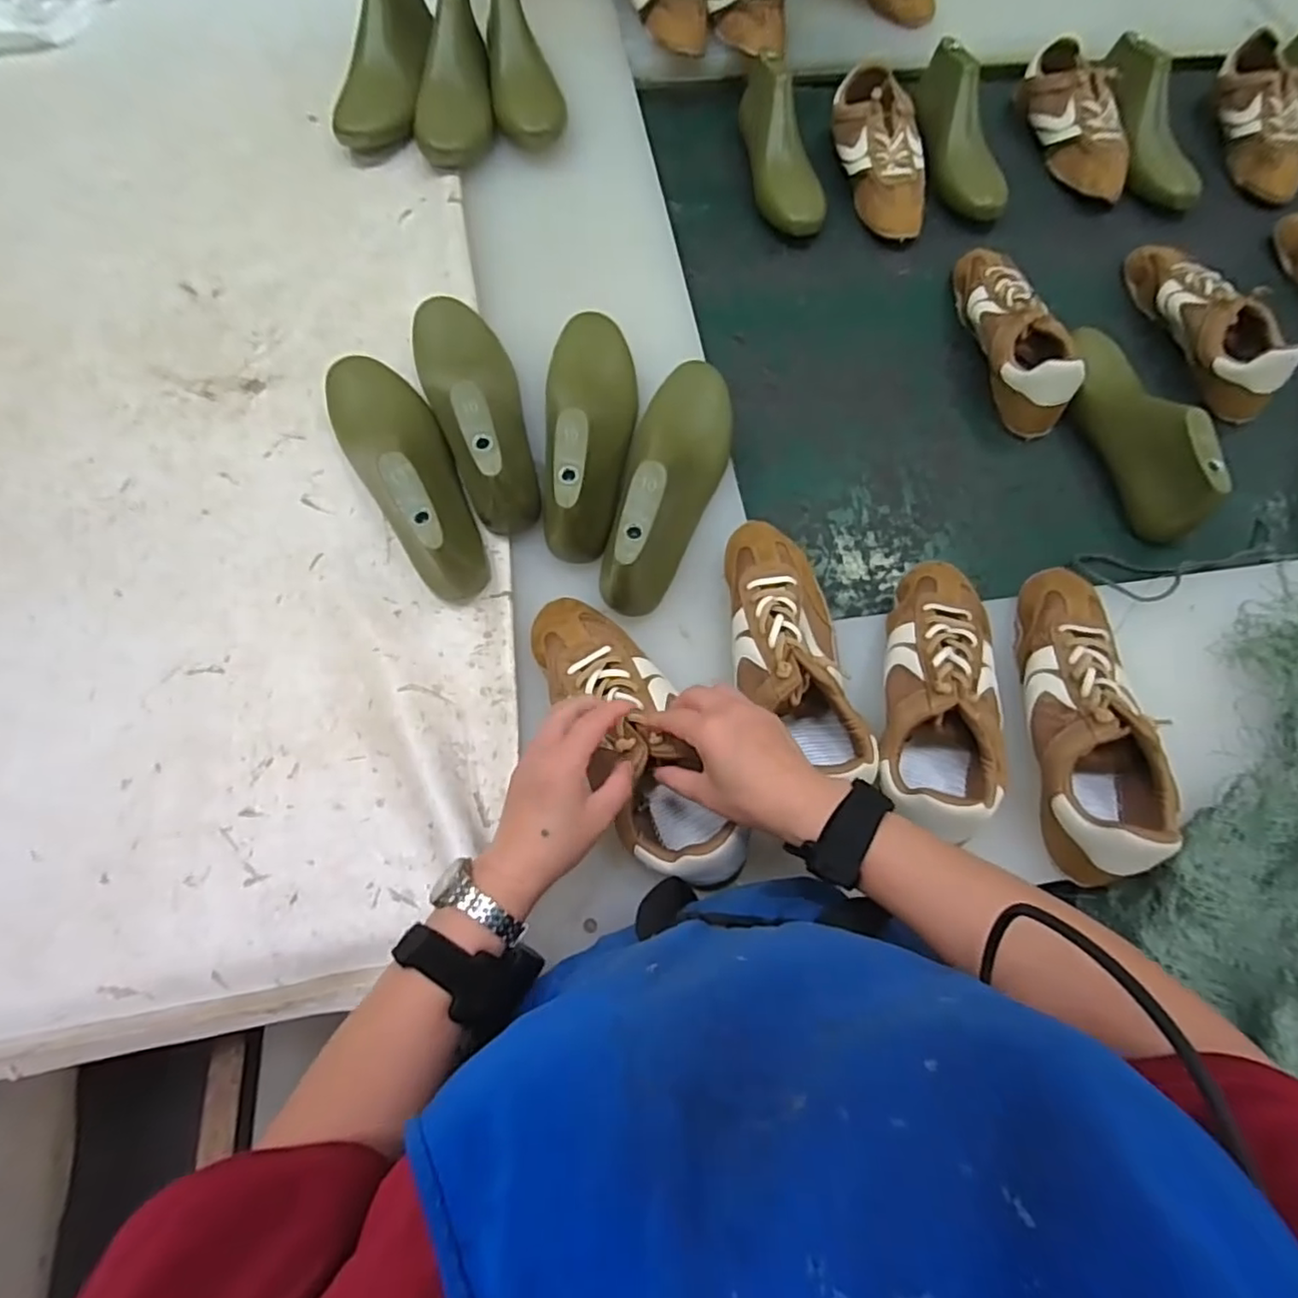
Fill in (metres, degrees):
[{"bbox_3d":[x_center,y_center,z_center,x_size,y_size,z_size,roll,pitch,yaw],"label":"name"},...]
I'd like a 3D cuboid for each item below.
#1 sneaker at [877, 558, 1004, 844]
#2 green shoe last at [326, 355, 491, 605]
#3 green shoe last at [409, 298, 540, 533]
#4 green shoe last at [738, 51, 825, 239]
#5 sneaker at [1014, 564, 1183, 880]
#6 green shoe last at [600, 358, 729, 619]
[{"bbox_3d":[0.237,0.024,0.517,0.087,0.078,0.219,14,71,3],"label":"sneaker"},{"bbox_3d":[-0.217,-0.173,0.570,0.082,0.095,0.273,-29,73,-12],"label":"green shoe last"},{"bbox_3d":[-0.160,-0.235,0.585,0.087,0.089,0.263,-15,70,-8],"label":"green shoe last"},{"bbox_3d":[0.167,-0.638,0.820,0.078,0.089,0.241,-11,81,-6],"label":"green shoe last"},{"bbox_3d":[0.357,0.050,0.519,0.094,0.079,0.255,9,70,1],"label":"sneaker"},{"bbox_3d":[0.020,-0.163,0.565,0.087,0.087,0.269,13,69,3],"label":"green shoe last"}]

